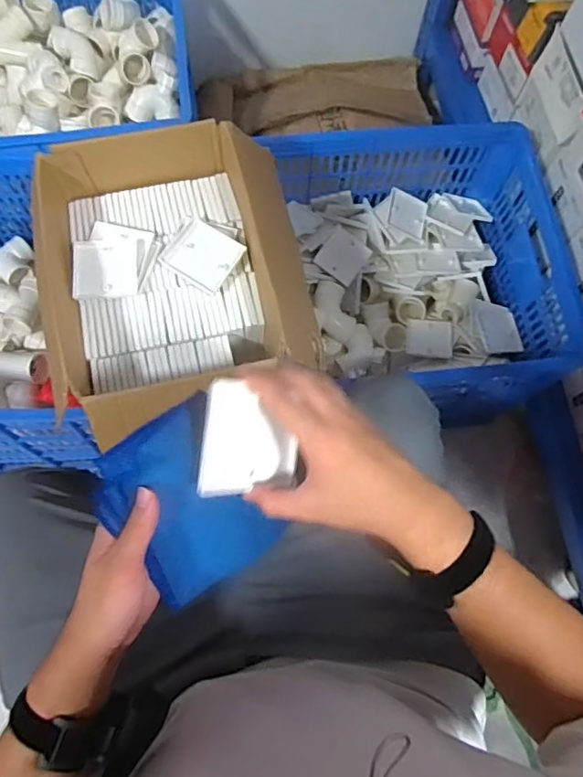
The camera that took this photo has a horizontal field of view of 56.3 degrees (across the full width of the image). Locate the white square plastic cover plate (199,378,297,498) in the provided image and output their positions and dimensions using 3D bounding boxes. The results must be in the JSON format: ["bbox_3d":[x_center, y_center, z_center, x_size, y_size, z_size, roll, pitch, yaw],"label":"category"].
[{"bbox_3d":[-0.031,0.039,0.431,0.088,0.007,0.087,4,95,-39],"label":"white square plastic cover plate"}]

